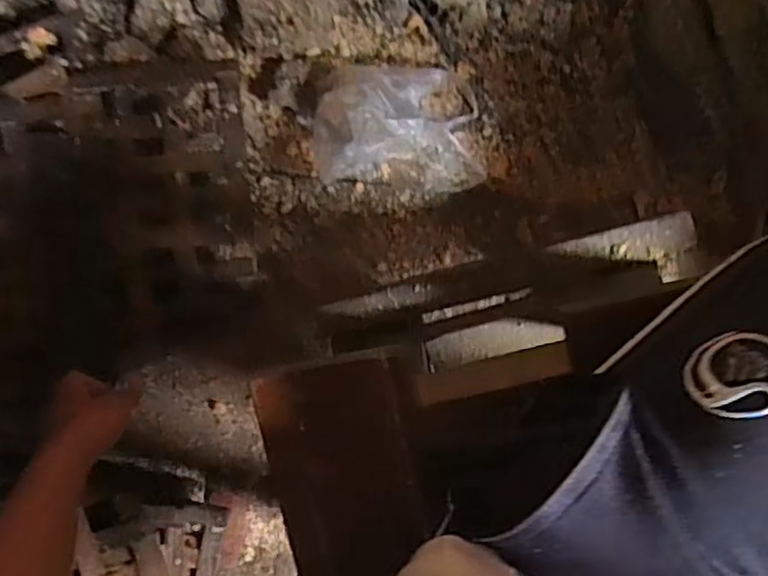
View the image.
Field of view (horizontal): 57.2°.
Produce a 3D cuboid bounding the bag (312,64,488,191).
[{"bbox_3d":[0.017,-0.196,0.859,0.206,0.061,0.153,4,98,6],"label":"bag"}]

